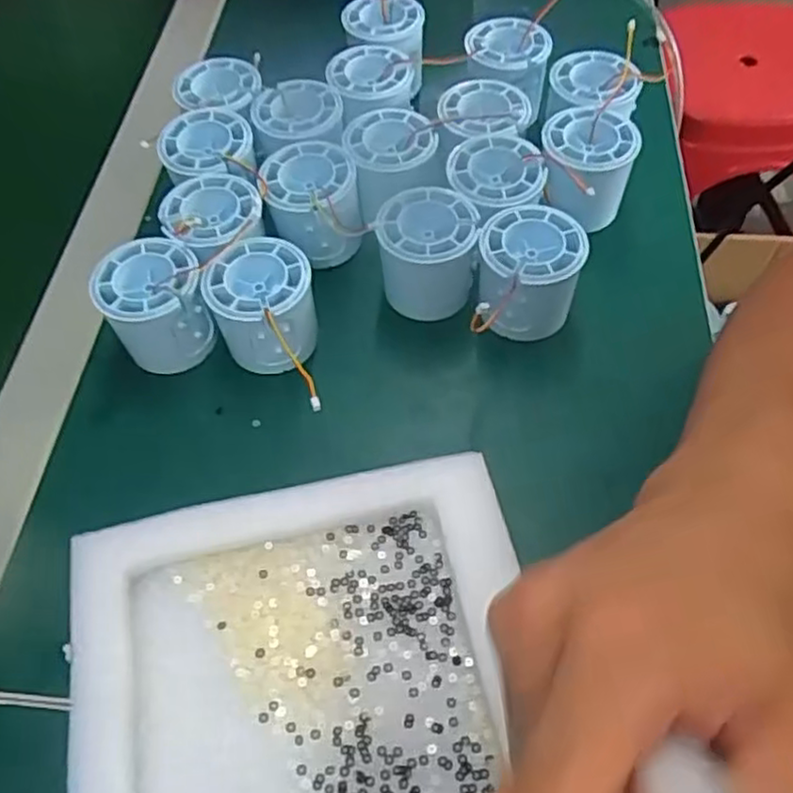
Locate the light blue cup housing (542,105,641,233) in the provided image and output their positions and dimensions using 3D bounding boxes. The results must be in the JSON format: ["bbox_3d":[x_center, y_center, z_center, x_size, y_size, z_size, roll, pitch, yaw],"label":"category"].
[{"bbox_3d":[0.114,-0.139,0.435,0.051,0.051,0.059,9,58,7],"label":"light blue cup housing"}]

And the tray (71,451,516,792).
[{"bbox_3d":[-0.028,0.150,0.271,0.185,0.034,0.238,-12,58,-7],"label":"tray"}]

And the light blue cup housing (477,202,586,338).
[{"bbox_3d":[0.072,-0.064,0.396,0.051,0.060,0.053,1,57,2],"label":"light blue cup housing"}]

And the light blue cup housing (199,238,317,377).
[{"bbox_3d":[-0.071,-0.046,0.384,0.053,0.056,0.051,-5,57,-2],"label":"light blue cup housing"}]

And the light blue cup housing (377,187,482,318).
[{"bbox_3d":[0.017,-0.077,0.404,0.054,0.056,0.059,7,58,6],"label":"light blue cup housing"}]

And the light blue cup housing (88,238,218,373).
[{"bbox_3d":[-0.130,-0.048,0.392,0.052,0.057,0.049,-1,57,1],"label":"light blue cup housing"}]

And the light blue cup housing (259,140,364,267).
[{"bbox_3d":[-0.049,-0.114,0.426,0.052,0.048,0.059,-9,57,-4],"label":"light blue cup housing"}]

